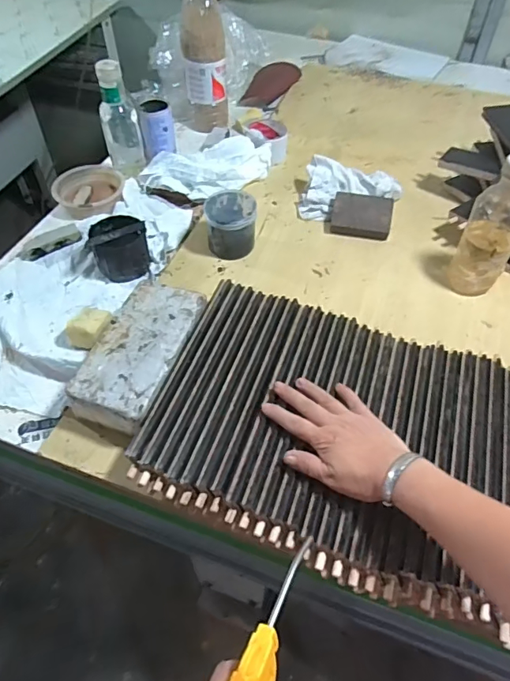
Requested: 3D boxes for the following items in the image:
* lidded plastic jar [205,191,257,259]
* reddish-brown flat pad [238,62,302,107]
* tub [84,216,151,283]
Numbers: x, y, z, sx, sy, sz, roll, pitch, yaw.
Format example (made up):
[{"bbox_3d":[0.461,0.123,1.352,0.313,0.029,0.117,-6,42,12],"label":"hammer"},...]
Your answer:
[{"bbox_3d":[-0.039,-0.189,0.794,0.083,0.080,0.087,-7,53,-5],"label":"lidded plastic jar"},{"bbox_3d":[0.034,-0.619,1.161,0.155,0.022,0.080,-43,96,1],"label":"reddish-brown flat pad"},{"bbox_3d":[-0.216,-0.149,0.774,0.083,0.070,0.090,0,53,0],"label":"tub"}]

